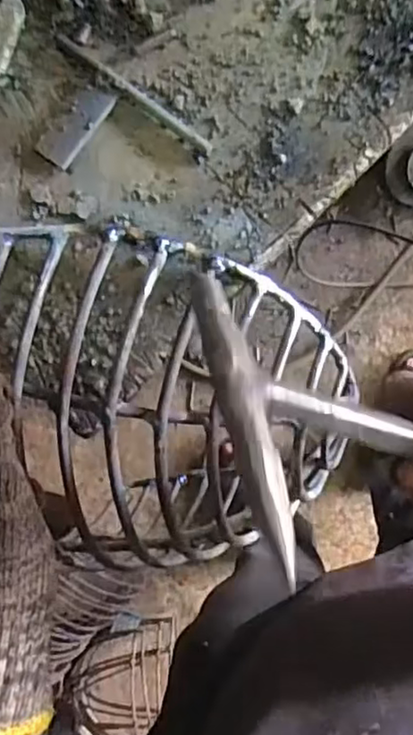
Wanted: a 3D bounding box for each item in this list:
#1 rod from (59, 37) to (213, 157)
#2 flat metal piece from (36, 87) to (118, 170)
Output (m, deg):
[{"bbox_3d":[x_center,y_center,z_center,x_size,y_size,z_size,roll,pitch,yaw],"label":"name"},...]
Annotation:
[{"bbox_3d":[-0.033,-0.122,0.287,0.087,0.009,0.005,38,94,-1],"label":"rod"},{"bbox_3d":[-0.058,-0.108,0.286,0.015,0.004,0.039,38,92,0],"label":"flat metal piece"}]

